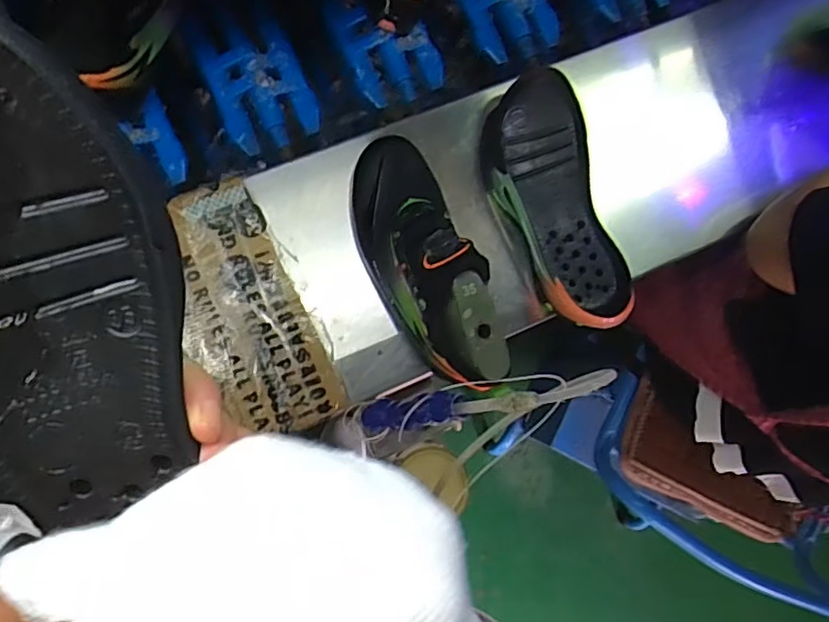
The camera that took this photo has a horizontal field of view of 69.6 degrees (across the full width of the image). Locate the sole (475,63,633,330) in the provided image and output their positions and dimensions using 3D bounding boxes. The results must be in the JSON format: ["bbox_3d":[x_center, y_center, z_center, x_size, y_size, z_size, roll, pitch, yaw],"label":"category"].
[{"bbox_3d":[0.134,-0.103,0.569,0.100,0.047,0.239,-14,91,-7],"label":"sole"}]

